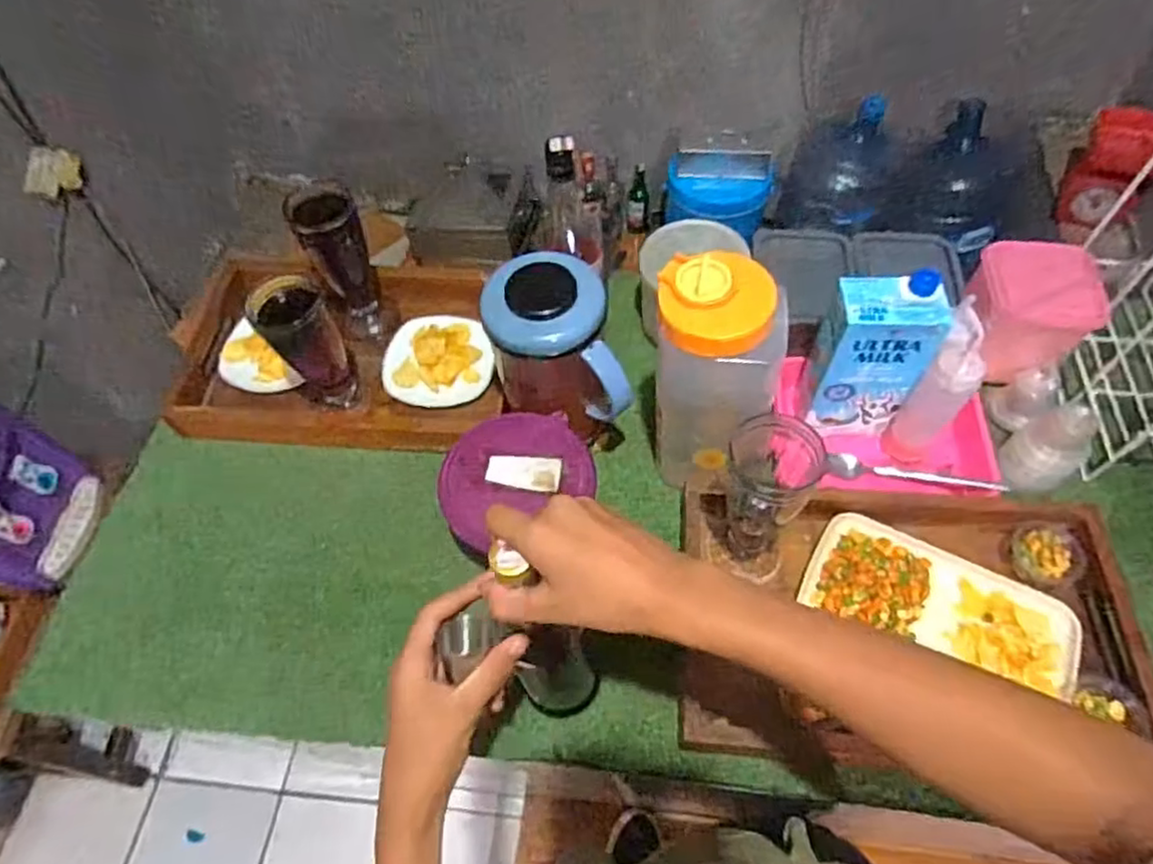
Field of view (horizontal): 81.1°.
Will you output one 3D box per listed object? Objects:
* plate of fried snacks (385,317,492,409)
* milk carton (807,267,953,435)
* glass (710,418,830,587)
[{"bbox_3d":[-0.172,-0.096,0.852,0.131,0.028,0.134,-1,59,2],"label":"plate of fried snacks"},{"bbox_3d":[0.296,-0.074,0.692,0.101,0.197,0.058,3,59,4],"label":"milk carton"},{"bbox_3d":[0.172,0.066,0.628,0.074,0.152,0.085,9,60,8],"label":"glass"}]

